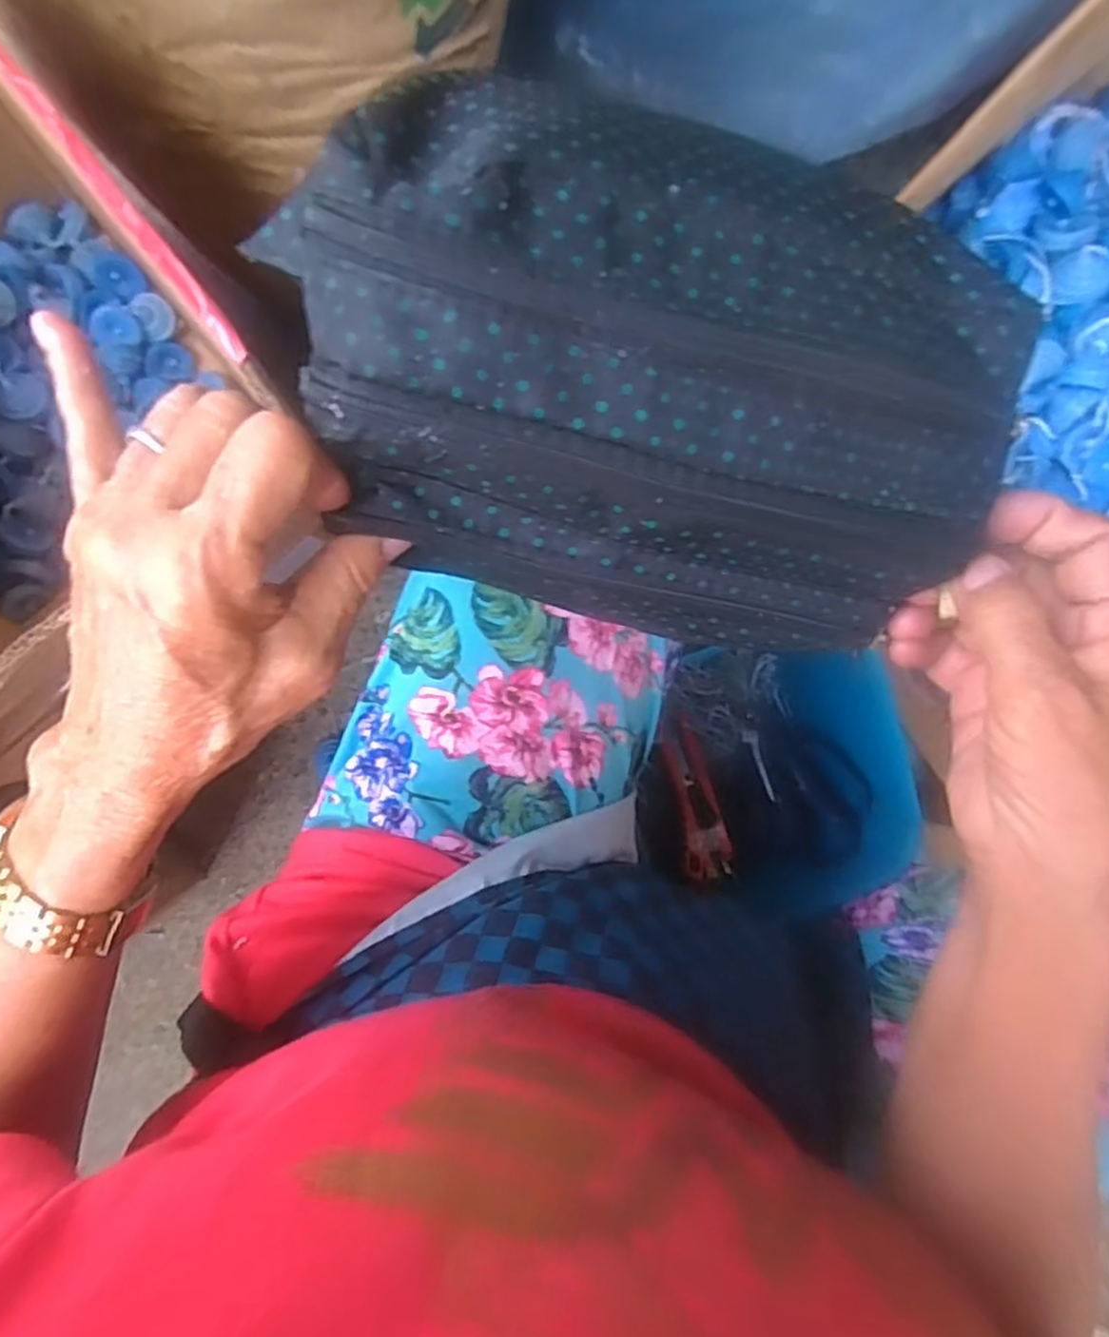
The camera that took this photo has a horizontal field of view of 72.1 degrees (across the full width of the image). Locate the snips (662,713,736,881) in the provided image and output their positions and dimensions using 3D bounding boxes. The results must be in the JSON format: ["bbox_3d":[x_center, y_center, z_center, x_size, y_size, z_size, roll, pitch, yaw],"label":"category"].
[{"bbox_3d":[0.105,0.093,0.560,0.035,0.012,0.119,-3,61,-8],"label":"snips"}]

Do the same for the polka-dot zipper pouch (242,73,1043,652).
[{"bbox_3d":[0.036,-0.082,0.236,0.212,0.075,0.127,12,88,-8],"label":"polka-dot zipper pouch"}]

